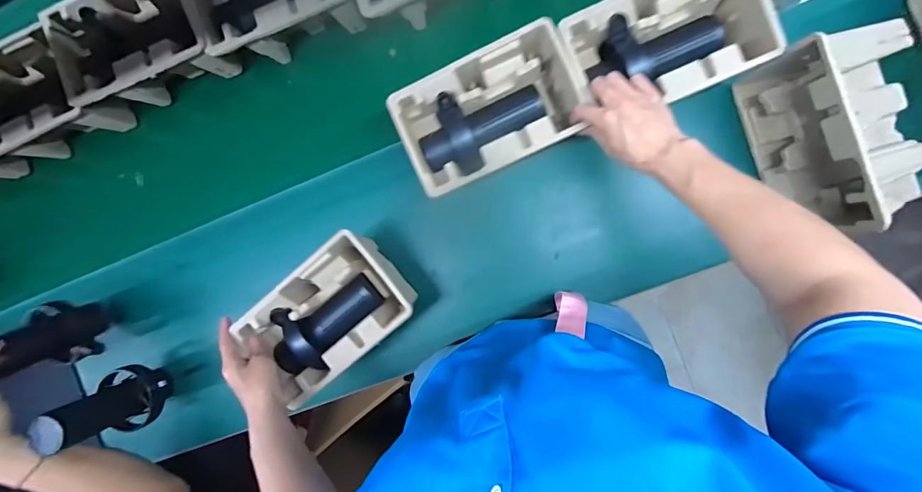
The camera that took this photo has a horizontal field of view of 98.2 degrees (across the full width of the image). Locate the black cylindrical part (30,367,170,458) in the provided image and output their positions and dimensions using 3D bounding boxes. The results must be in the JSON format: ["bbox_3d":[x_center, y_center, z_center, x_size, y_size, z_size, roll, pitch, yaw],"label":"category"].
[{"bbox_3d":[-0.508,0.235,0.588,0.094,0.161,0.097,-22,90,7],"label":"black cylindrical part"}]

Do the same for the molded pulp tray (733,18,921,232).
[{"bbox_3d":[0.464,-0.140,0.492,0.116,0.139,0.224,-20,90,7],"label":"molded pulp tray"}]

